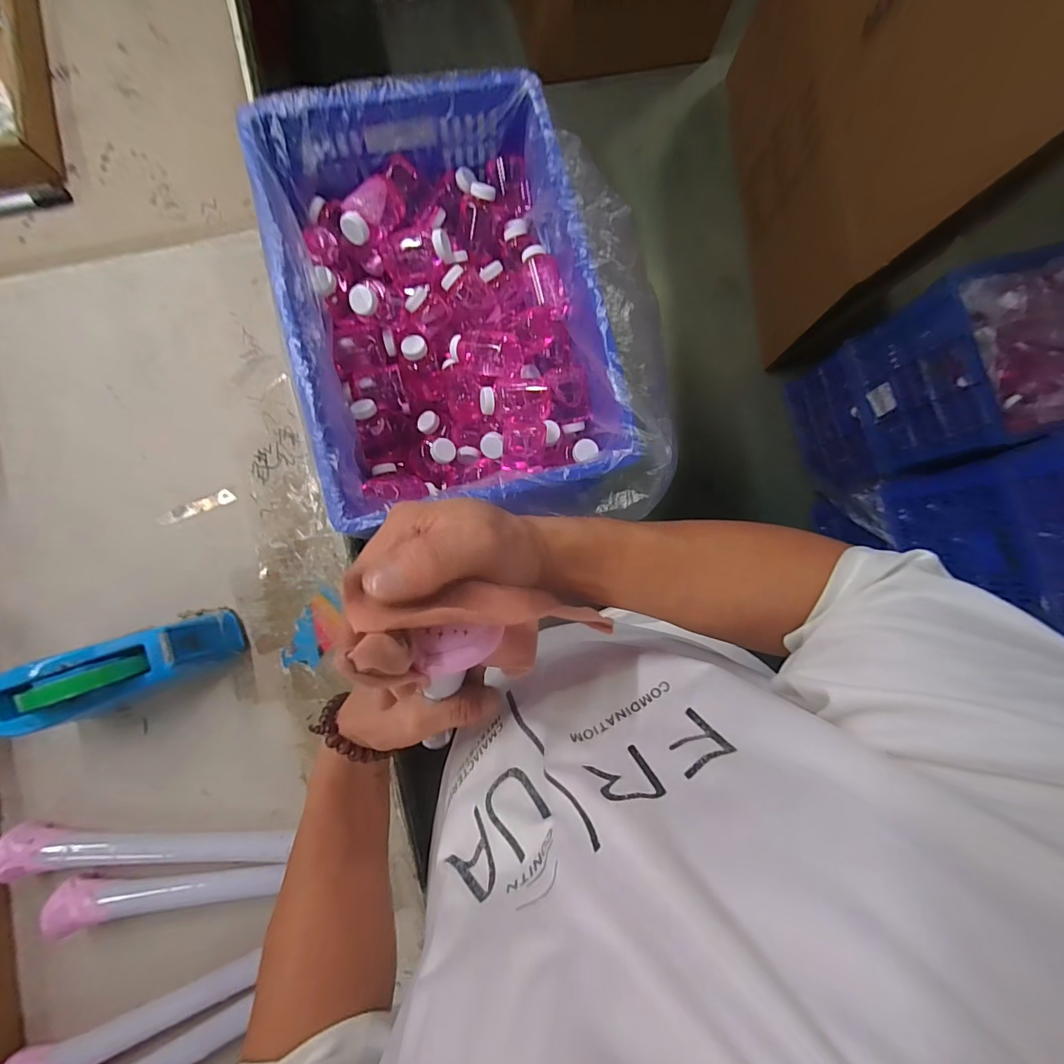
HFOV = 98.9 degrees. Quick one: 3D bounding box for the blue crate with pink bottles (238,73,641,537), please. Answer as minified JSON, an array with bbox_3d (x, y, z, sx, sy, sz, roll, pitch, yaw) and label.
[{"bbox_3d":[-0.103,-0.266,0.581,0.336,0.180,0.494,-14,85,-5],"label":"blue crate with pink bottles"}]

